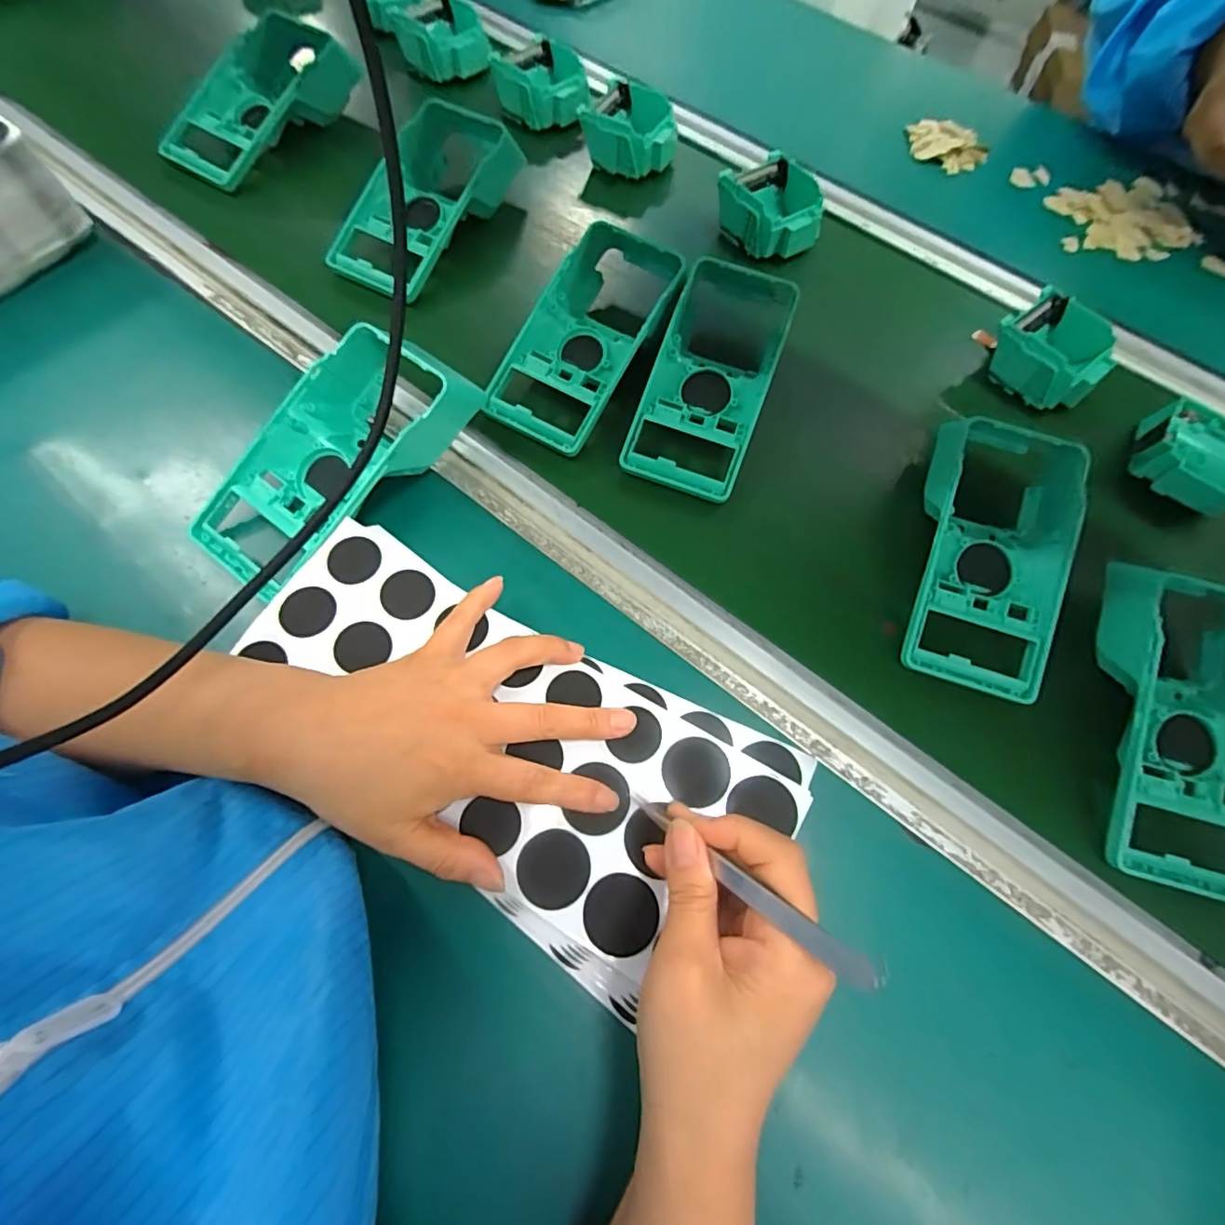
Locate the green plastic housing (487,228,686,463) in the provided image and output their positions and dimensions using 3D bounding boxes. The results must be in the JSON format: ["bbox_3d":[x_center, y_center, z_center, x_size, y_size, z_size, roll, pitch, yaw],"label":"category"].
[{"bbox_3d":[-0.016,-0.203,0.410,0.089,0.050,0.178,29,68,9],"label":"green plastic housing"}]

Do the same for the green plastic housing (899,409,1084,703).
[{"bbox_3d":[0.245,-0.044,0.354,0.094,0.051,0.186,14,67,3],"label":"green plastic housing"}]

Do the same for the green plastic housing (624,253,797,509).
[{"bbox_3d":[0.073,-0.177,0.402,0.081,0.052,0.190,19,67,5],"label":"green plastic housing"}]

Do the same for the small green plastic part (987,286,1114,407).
[{"bbox_3d":[0.345,-0.204,0.438,0.078,0.035,0.078,-40,74,-17],"label":"small green plastic part"}]

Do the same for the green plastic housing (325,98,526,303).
[{"bbox_3d":[-0.156,-0.340,0.463,0.110,0.052,0.178,16,67,4],"label":"green plastic housing"}]

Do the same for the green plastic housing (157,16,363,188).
[{"bbox_3d":[-0.317,-0.458,0.505,0.104,0.051,0.183,32,69,11],"label":"green plastic housing"}]

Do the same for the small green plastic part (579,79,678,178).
[{"bbox_3d":[0.018,-0.461,0.532,0.096,0.036,0.095,11,67,2],"label":"small green plastic part"}]

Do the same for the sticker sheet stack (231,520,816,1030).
[{"bbox_3d":[-0.058,0.065,0.298,0.291,0.026,0.140,32,71,10],"label":"sticker sheet stack"}]

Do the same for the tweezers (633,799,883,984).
[{"bbox_3d":[0.047,0.105,0.227,0.010,0.133,0.007,-44,117,-18],"label":"tweezers"}]

